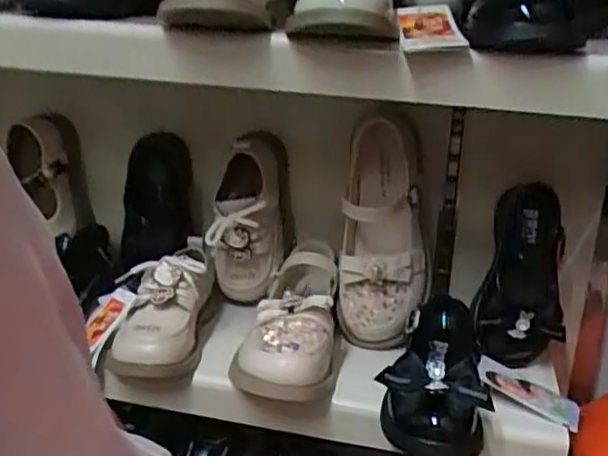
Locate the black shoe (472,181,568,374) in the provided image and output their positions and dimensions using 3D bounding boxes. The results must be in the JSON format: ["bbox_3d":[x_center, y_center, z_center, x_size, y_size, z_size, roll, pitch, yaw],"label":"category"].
[{"bbox_3d":[0.200,0.045,0.597,0.073,0.155,0.063,6,18,12],"label":"black shoe"}]

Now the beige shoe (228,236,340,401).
[{"bbox_3d":[-0.012,0.071,0.628,0.084,0.073,0.229,3,18,4],"label":"beige shoe"}]

